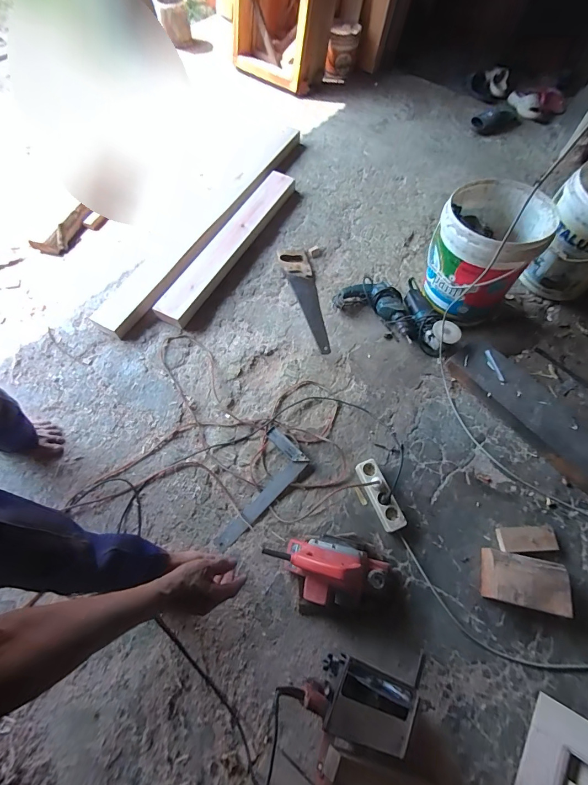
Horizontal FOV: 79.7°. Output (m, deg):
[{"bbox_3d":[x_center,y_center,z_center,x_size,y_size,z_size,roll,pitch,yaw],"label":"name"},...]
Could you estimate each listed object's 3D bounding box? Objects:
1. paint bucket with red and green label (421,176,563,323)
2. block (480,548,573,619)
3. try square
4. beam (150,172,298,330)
[{"bbox_3d":[0.603,-0.458,1.160,0.311,0.296,0.333,34,70,15],"label":"paint bucket with red and green label"},{"bbox_3d":[0.587,0.485,0.899,0.195,0.073,0.125,13,66,6],"label":"block"},{"bbox_3d":[-0.126,0.275,1.031,0.150,0.025,0.349,41,72,18],"label":"try square"},{"bbox_3d":[-0.261,-0.620,1.449,0.139,0.075,0.889,28,68,13],"label":"beam"}]

